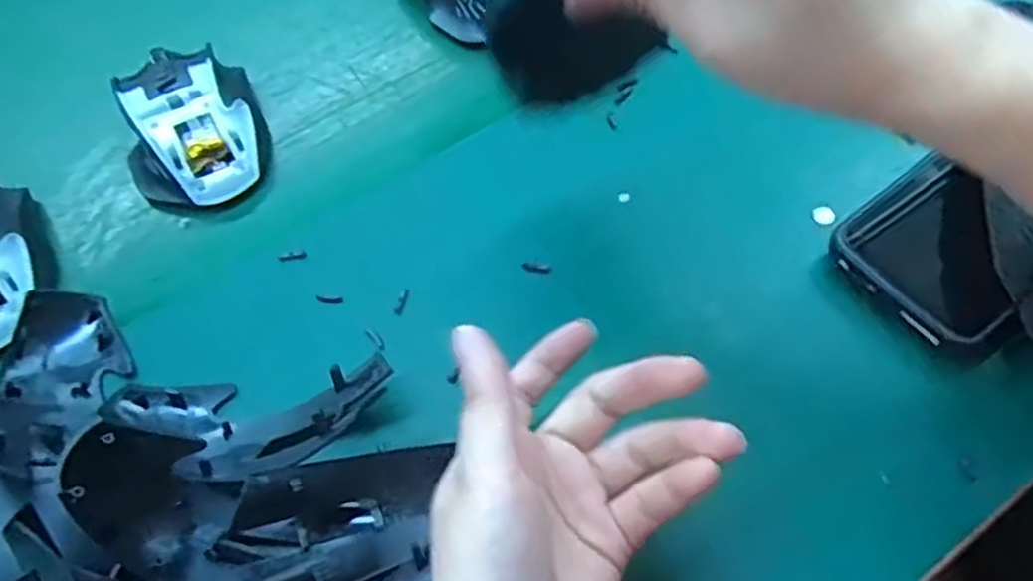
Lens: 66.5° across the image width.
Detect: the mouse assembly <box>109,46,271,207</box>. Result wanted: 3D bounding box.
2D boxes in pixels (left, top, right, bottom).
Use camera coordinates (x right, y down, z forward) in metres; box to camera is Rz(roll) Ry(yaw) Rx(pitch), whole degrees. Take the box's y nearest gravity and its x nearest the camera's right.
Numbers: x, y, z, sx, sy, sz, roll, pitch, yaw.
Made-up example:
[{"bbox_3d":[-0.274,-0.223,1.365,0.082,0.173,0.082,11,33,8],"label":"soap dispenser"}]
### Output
[{"bbox_3d":[-0.184,-0.091,0.439,0.078,0.037,0.100,-23,60,-11],"label":"mouse assembly"}]

